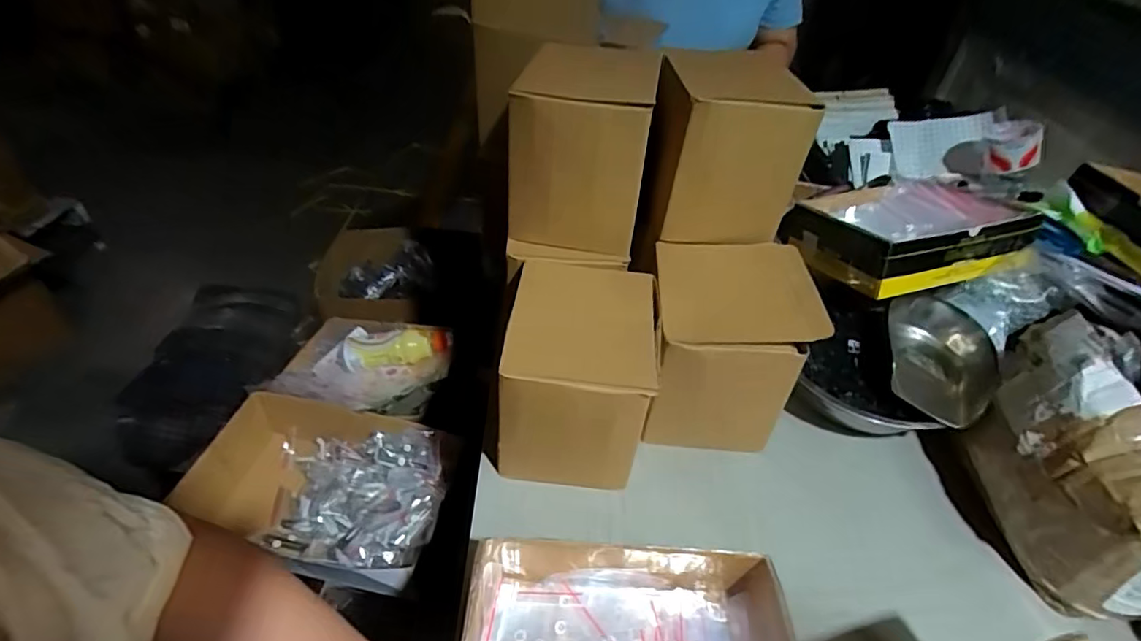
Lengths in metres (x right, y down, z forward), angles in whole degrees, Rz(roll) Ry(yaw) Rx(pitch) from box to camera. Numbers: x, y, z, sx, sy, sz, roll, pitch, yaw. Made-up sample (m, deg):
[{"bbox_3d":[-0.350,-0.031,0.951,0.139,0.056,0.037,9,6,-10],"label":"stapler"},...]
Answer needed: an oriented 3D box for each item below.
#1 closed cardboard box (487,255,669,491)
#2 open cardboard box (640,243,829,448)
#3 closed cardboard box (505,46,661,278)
[{"bbox_3d":[0.007,0.060,0.598,0.150,0.169,0.174,4,42,0],"label":"closed cardboard box"},{"bbox_3d":[0.170,0.028,0.640,0.162,0.177,0.177,7,42,3],"label":"open cardboard box"},{"bbox_3d":[0.010,-0.198,0.648,0.146,0.185,0.211,6,42,2],"label":"closed cardboard box"}]

